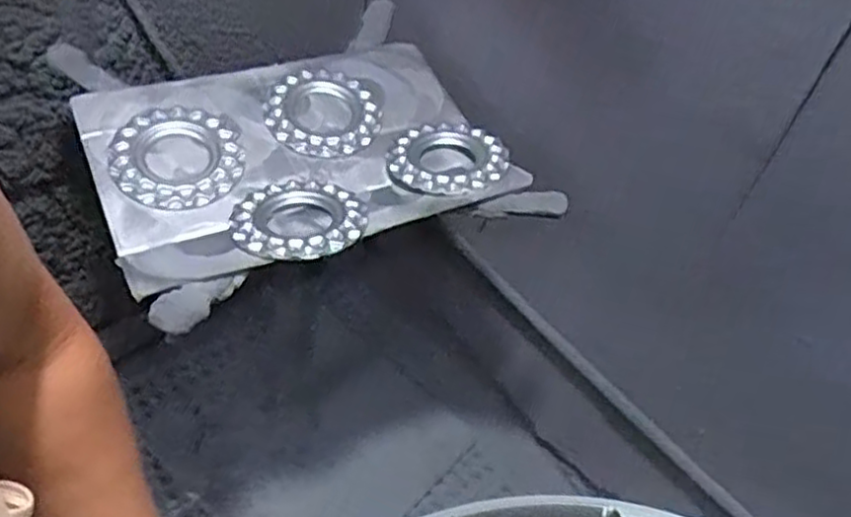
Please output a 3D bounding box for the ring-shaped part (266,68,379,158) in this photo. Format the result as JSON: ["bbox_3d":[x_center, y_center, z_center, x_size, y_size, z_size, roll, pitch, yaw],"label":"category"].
[{"bbox_3d":[-0.146,-0.212,1.036,0.162,0.017,0.161,7,55,-10],"label":"ring-shaped part"}]

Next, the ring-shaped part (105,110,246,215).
[{"bbox_3d":[-0.324,-0.132,0.933,0.162,0.017,0.167,7,55,-10],"label":"ring-shaped part"}]

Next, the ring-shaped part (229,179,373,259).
[{"bbox_3d":[-0.154,-0.053,0.883,0.161,0.029,0.162,1,44,-1],"label":"ring-shaped part"}]

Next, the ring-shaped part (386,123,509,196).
[{"bbox_3d":[0.031,-0.140,0.997,0.156,0.027,0.163,1,44,-1],"label":"ring-shaped part"}]

